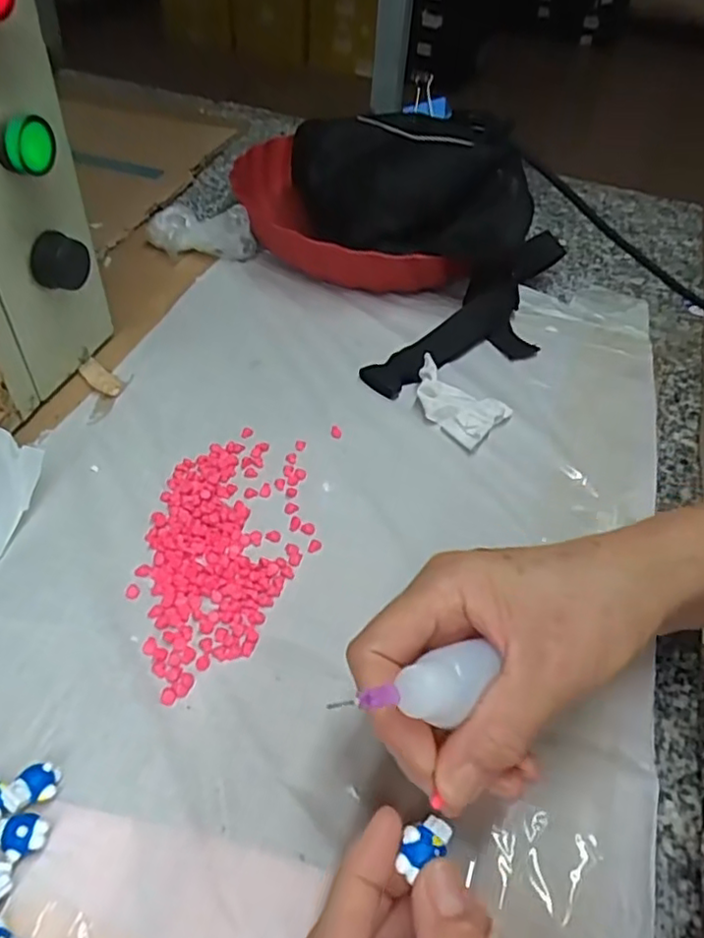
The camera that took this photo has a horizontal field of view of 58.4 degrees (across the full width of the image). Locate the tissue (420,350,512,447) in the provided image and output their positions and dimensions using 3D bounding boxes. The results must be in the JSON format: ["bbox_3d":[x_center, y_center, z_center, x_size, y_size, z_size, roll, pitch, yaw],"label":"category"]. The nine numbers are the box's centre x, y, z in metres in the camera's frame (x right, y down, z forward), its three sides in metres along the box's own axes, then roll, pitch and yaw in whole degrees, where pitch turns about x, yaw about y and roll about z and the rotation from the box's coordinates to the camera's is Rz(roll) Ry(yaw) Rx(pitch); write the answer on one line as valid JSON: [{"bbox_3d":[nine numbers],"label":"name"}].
[{"bbox_3d":[0.065,-0.045,0.407,0.065,0.021,0.040,34,53,24],"label":"tissue"}]

